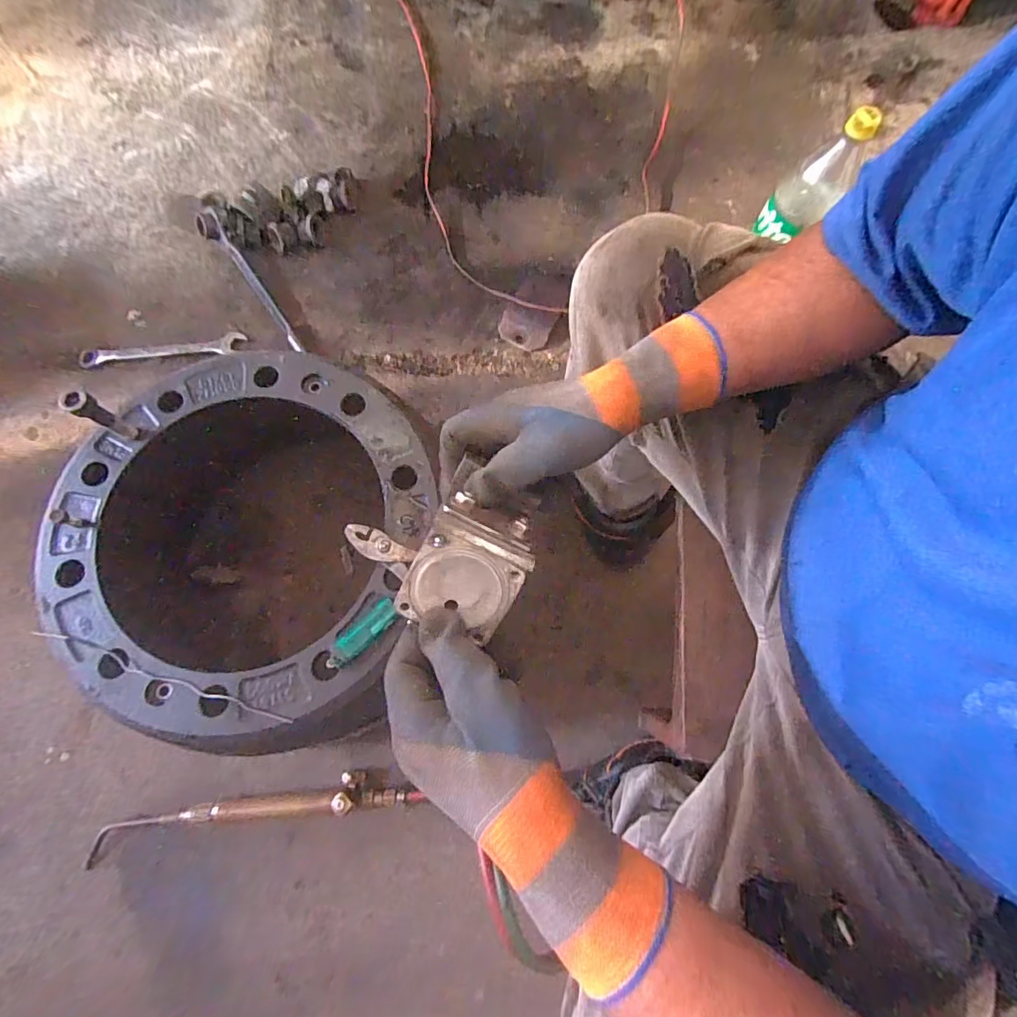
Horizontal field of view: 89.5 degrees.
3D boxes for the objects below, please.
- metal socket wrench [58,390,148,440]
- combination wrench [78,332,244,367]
[{"bbox_3d":[-0.395,-0.089,0.501,0.023,0.089,0.020,21,75,5],"label":"metal socket wrench"},{"bbox_3d":[-0.570,-0.261,0.845,0.264,0.007,0.036,-8,74,-3],"label":"combination wrench"}]

